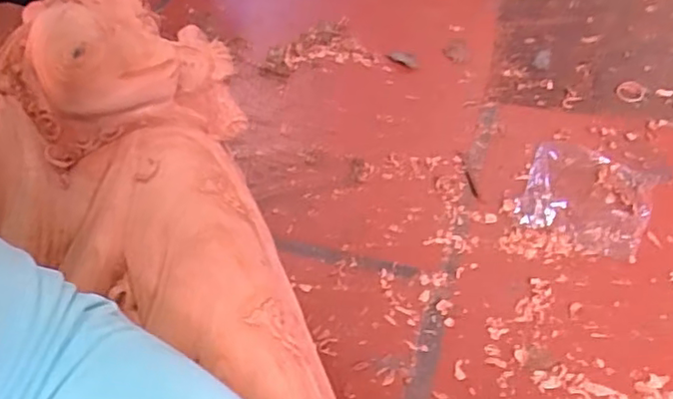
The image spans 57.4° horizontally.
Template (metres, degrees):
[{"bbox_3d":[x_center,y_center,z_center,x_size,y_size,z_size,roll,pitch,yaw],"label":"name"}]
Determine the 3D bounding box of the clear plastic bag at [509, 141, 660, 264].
[{"bbox_3d":[0.266,-0.010,0.653,0.125,0.027,0.133,20,58,20],"label":"clear plastic bag"}]

